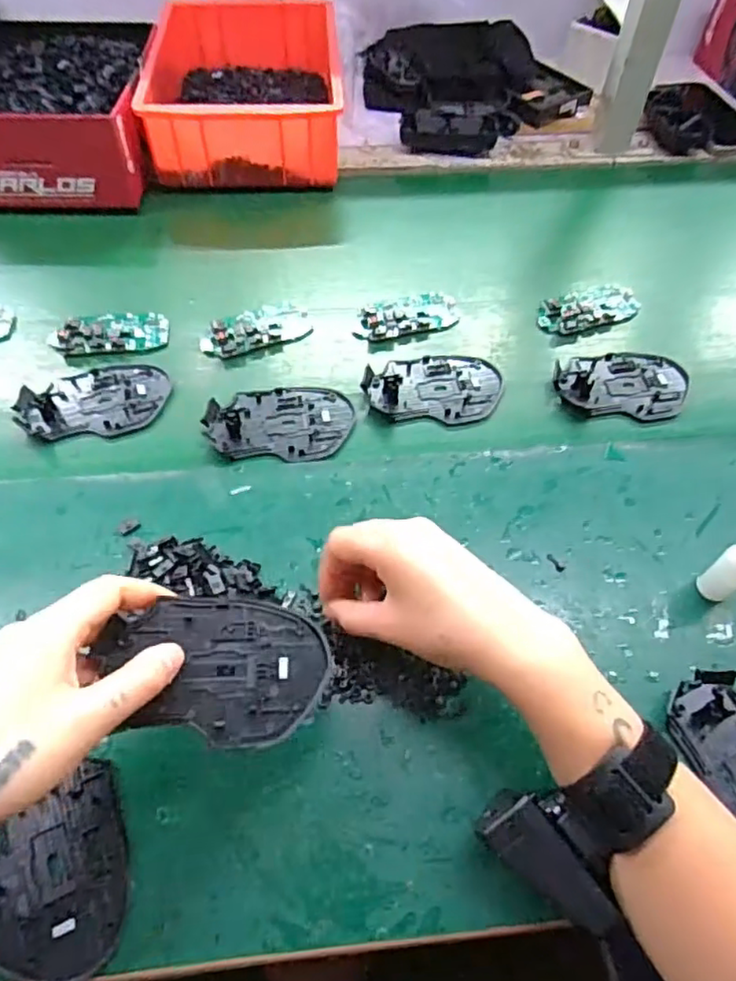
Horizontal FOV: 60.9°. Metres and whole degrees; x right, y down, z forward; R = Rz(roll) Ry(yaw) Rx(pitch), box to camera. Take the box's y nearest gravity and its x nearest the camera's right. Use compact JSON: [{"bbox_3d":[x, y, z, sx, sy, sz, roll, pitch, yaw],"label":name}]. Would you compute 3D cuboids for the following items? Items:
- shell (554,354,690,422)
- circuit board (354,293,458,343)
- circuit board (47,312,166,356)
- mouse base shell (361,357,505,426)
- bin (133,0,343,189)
[{"bbox_3d":[0.215,-0.090,0.530,0.112,0.009,0.070,-1,57,-2],"label":"shell"},{"bbox_3d":[0.035,-0.160,0.569,0.092,0.007,0.045,-12,58,-9],"label":"circuit board"},{"bbox_3d":[-0.226,-0.139,0.548,0.099,0.006,0.044,-6,57,-5],"label":"circuit board"},{"bbox_3d":[0.054,-0.086,0.525,0.112,0.009,0.070,3,57,0],"label":"mouse base shell"},{"bbox_3d":[-0.140,-0.462,0.715,0.205,0.081,0.286,-5,57,-5],"label":"bin"}]

